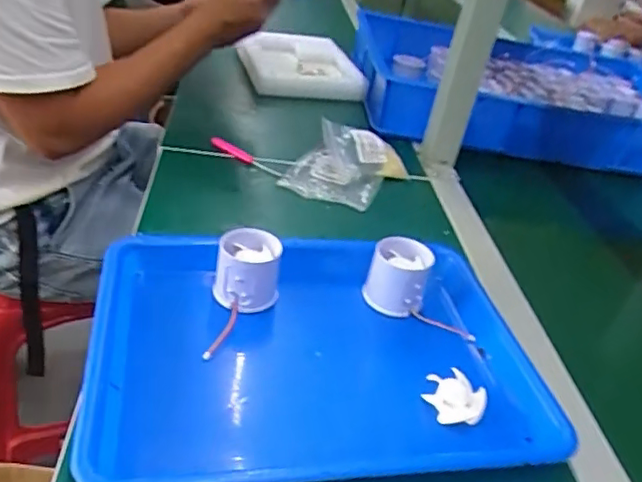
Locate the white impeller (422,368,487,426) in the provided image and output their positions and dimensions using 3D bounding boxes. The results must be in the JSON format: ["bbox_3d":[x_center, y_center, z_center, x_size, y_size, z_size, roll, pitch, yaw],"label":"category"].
[{"bbox_3d":[0.102,0.121,0.448,0.044,0.023,0.038,29,36,25],"label":"white impeller"}]

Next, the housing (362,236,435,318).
[{"bbox_3d":[0.069,0.035,0.529,0.055,0.059,0.049,20,33,12],"label":"housing"}]

